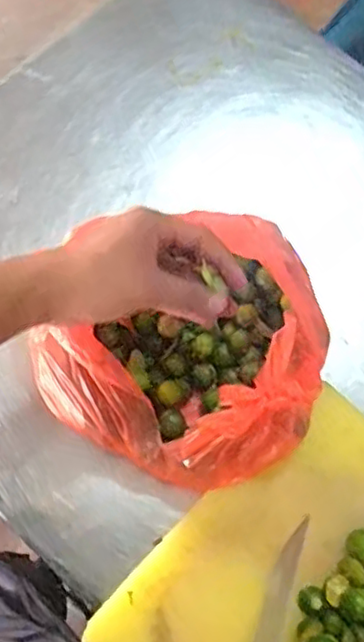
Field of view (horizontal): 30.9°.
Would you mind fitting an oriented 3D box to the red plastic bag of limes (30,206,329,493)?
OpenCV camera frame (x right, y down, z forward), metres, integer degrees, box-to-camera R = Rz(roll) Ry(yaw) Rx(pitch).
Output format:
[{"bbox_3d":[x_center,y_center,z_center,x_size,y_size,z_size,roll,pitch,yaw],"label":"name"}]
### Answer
[{"bbox_3d":[0.009,0.016,0.571,0.228,0.085,0.224,25,72,6],"label":"red plastic bag of limes"}]

